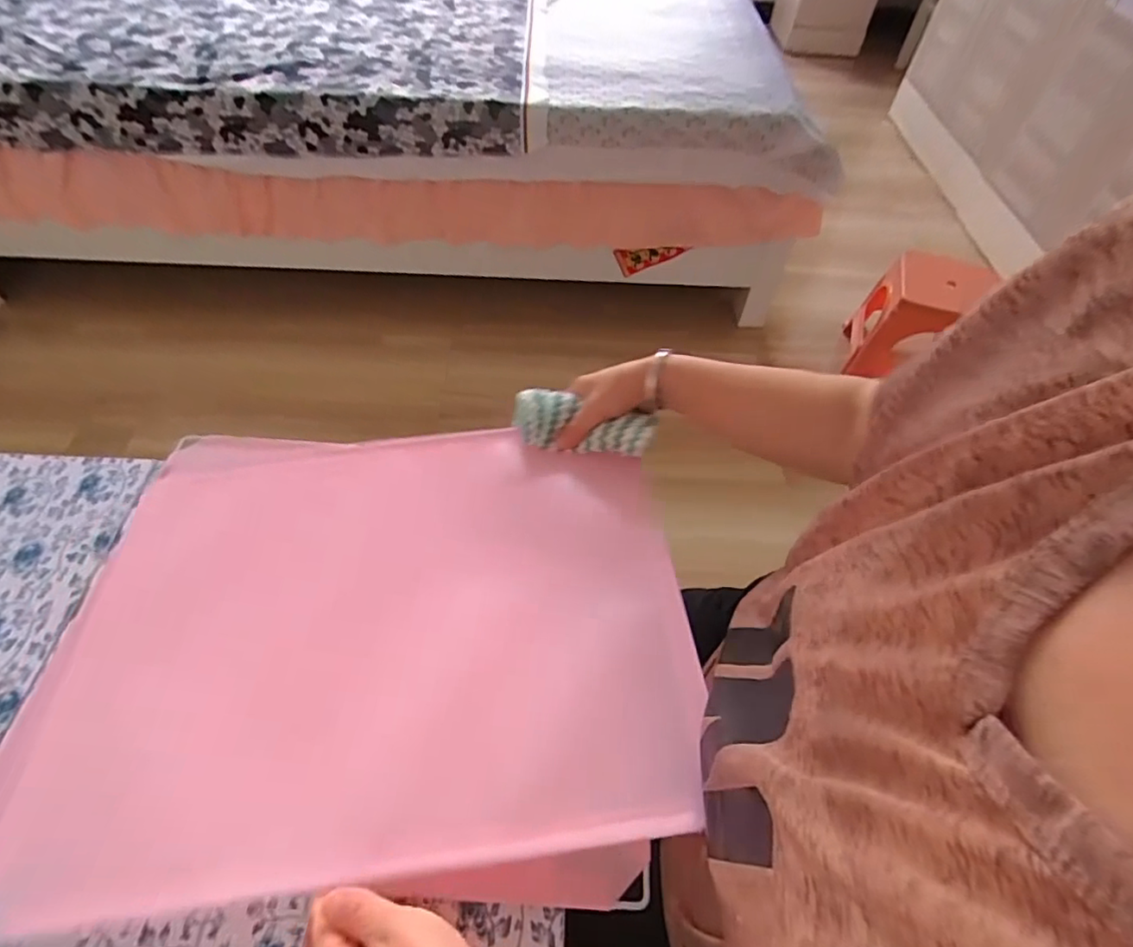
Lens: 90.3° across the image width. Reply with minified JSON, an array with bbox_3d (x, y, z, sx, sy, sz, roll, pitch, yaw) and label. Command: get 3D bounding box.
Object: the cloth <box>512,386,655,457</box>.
[{"bbox_3d":[0.014,-0.045,0.523,0.135,0.028,0.051,12,54,16],"label":"cloth"}]

